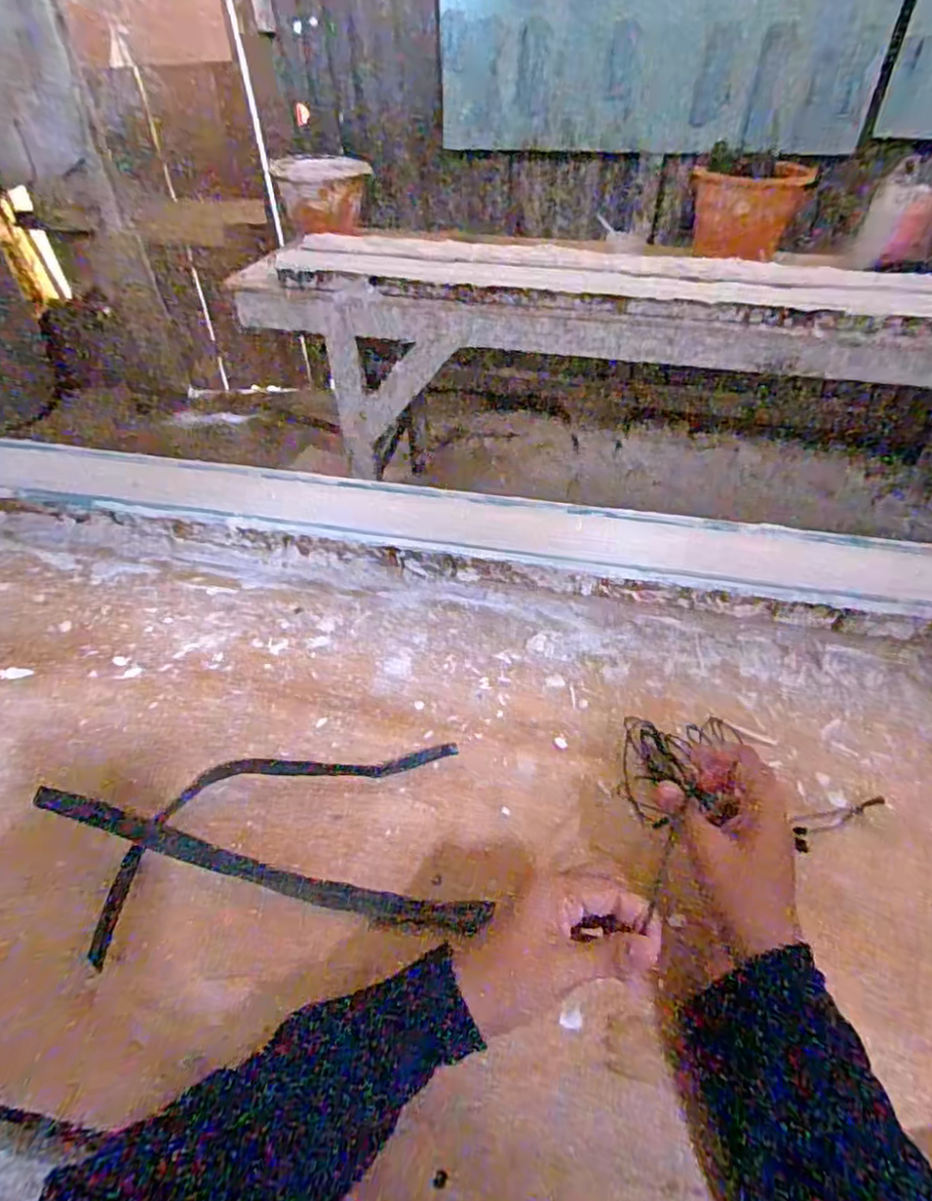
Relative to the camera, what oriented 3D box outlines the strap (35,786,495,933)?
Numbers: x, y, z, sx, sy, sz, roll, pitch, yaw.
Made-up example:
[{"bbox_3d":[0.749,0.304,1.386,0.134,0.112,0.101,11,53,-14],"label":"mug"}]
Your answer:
[{"bbox_3d":[-0.152,0.184,0.442,0.331,0.027,0.026,8,44,10],"label":"strap"}]

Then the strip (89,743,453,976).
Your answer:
[{"bbox_3d":[-0.153,0.152,0.489,0.282,0.013,0.097,-27,49,-24],"label":"strip"}]

